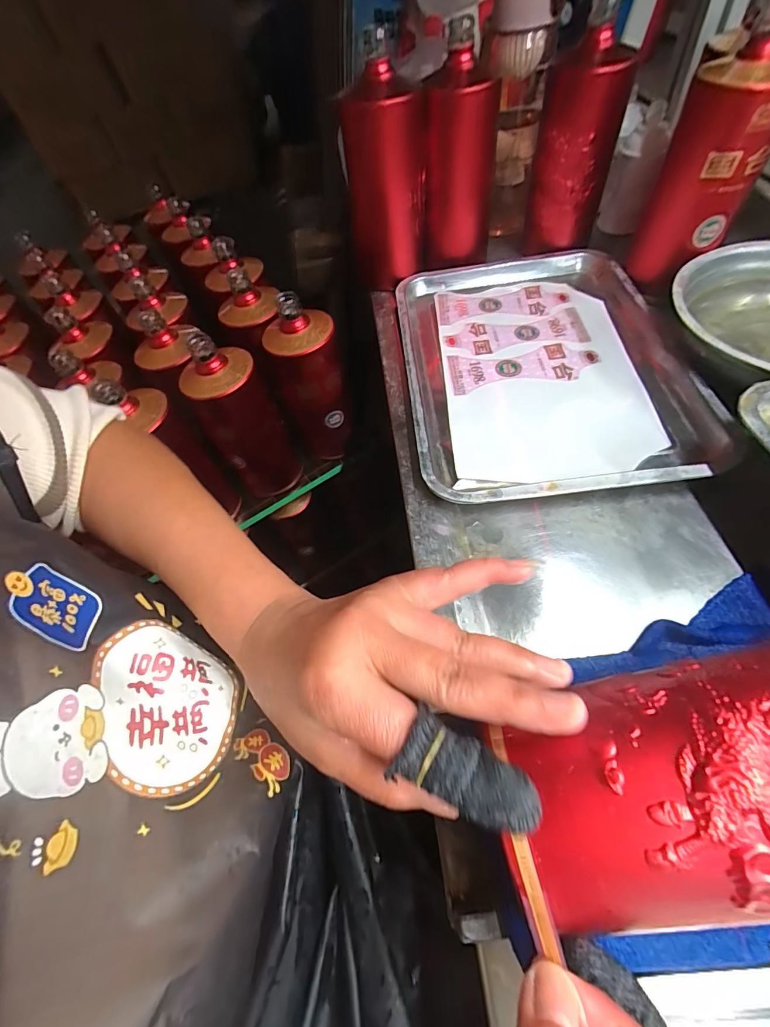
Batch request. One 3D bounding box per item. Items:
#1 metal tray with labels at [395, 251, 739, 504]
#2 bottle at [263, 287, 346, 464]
[{"bbox_3d":[0.151,-0.160,0.414,0.256,0.027,0.338,-8,58,5],"label":"metal tray with labels"},{"bbox_3d":[-0.087,-0.161,0.503,0.080,0.188,0.085,-18,57,-2],"label":"bottle"}]

